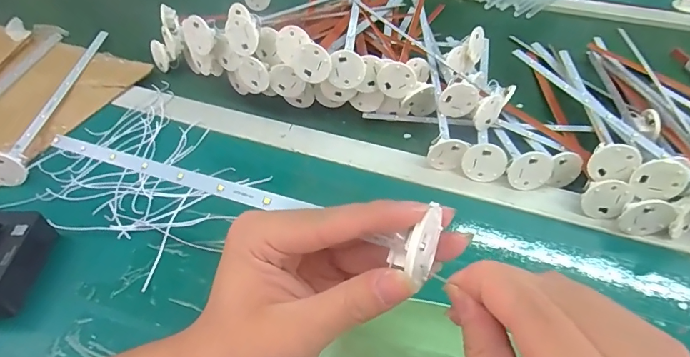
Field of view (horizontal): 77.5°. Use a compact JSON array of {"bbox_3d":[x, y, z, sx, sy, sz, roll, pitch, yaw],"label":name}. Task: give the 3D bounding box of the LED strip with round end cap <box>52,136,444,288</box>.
[{"bbox_3d":[-0.080,0.004,0.250,0.273,0.036,0.033,13,45,29],"label":"LED strip with round end cap"}]

